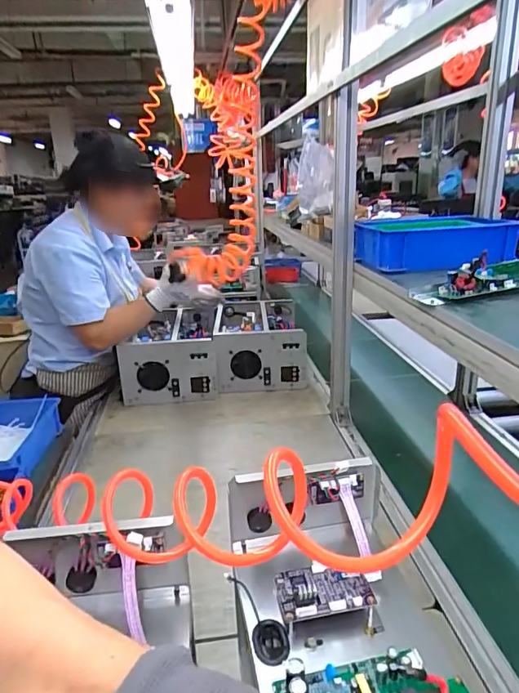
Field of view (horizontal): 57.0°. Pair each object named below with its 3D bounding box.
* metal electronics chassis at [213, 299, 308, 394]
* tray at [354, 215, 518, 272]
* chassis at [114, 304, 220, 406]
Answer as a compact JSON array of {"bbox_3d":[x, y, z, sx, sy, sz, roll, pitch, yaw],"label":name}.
[{"bbox_3d":[-0.003,-0.021,1.547,0.260,0.175,0.412,-3,19,-2],"label":"metal electronics chassis"},{"bbox_3d":[0.370,-0.227,1.041,0.279,0.091,0.198,-6,20,-11],"label":"tray"},{"bbox_3d":[-0.266,0.020,1.489,0.279,0.176,0.354,-4,19,-5],"label":"chassis"}]

